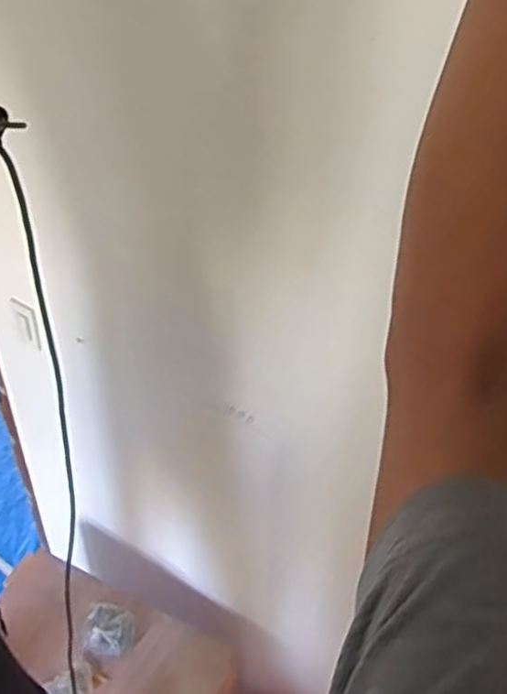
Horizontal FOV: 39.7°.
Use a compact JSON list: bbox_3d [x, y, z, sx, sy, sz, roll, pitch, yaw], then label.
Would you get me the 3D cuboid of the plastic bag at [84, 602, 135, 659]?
[{"bbox_3d":[-0.351,0.694,1.711,0.115,0.048,0.114,1,44,-1],"label":"plastic bag"}]

